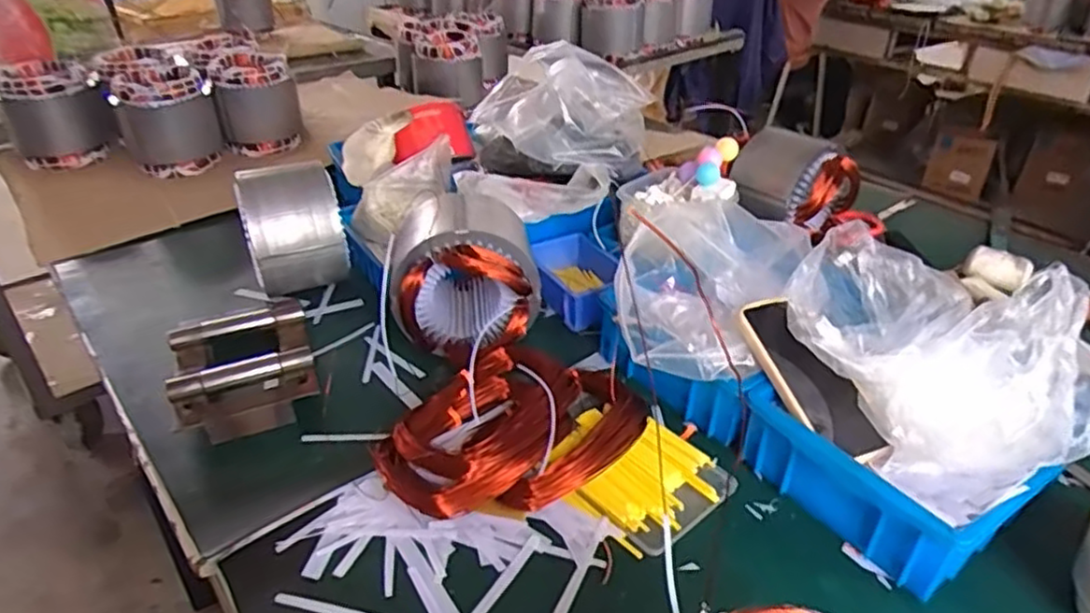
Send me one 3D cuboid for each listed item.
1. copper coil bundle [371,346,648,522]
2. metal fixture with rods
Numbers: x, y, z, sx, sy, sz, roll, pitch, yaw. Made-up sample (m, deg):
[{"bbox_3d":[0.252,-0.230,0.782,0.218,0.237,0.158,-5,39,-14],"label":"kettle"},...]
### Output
[{"bbox_3d":[-0.027,0.111,0.639,0.239,0.051,0.168,-25,41,-34],"label":"copper coil bundle"},{"bbox_3d":[-0.312,0.061,0.704,0.133,0.046,0.162,-14,35,-21],"label":"metal fixture with rods"}]

